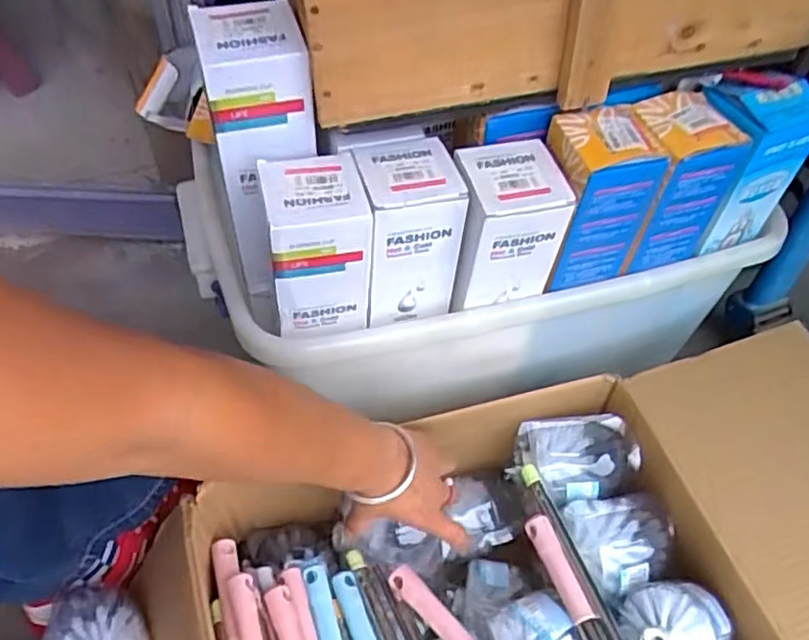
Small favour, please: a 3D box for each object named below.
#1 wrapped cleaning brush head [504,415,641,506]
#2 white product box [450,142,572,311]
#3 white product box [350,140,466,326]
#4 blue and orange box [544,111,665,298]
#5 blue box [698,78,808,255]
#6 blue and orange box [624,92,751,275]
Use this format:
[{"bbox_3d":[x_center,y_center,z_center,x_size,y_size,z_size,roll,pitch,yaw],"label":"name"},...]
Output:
[{"bbox_3d":[0.168,0.137,0.679,0.121,0.047,0.081,-1,49,-4],"label":"wrapped cleaning brush head"},{"bbox_3d":[0.081,-0.078,0.597,0.089,0.121,0.077,-10,50,-11],"label":"white product box"},{"bbox_3d":[0.000,-0.069,0.607,0.078,0.153,0.078,-10,50,-12],"label":"white product box"},{"bbox_3d":[0.162,-0.105,0.609,0.082,0.144,0.074,-12,50,-13],"label":"blue and orange box"},{"bbox_3d":[0.315,-0.144,0.654,0.089,0.159,0.066,-19,52,-18],"label":"blue box"},{"bbox_3d":[0.236,-0.121,0.627,0.089,0.141,0.075,-15,51,-15],"label":"blue and orange box"}]

